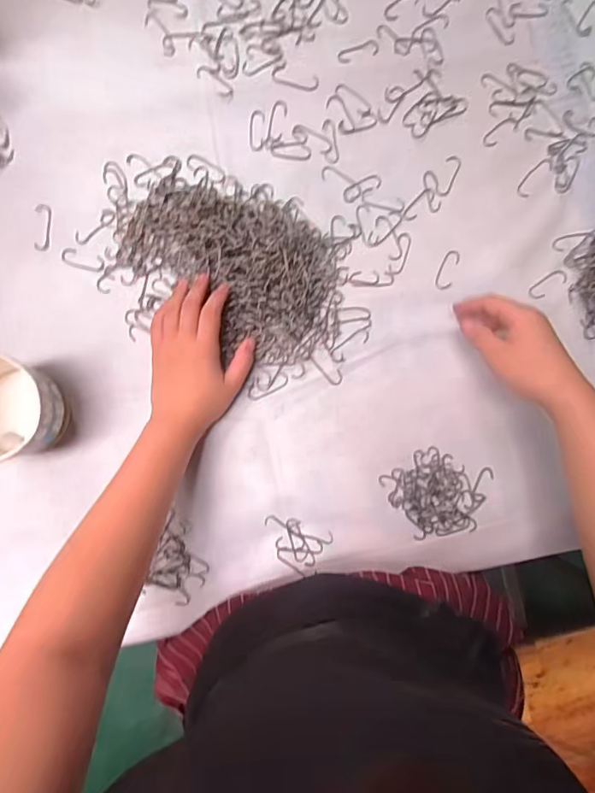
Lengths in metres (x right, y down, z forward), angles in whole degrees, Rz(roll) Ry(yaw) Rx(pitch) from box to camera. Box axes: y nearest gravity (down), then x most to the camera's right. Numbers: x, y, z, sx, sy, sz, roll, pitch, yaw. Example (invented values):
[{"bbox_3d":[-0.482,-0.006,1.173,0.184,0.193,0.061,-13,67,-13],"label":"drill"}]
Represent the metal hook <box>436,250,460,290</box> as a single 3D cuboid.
[{"bbox_3d":[0.150,-0.127,0.475,0.016,0.004,0.042,19,85,0],"label":"metal hook"}]

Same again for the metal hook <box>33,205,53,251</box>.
[{"bbox_3d":[-0.248,-0.165,0.465,0.014,0.004,0.047,2,86,-2],"label":"metal hook"}]

